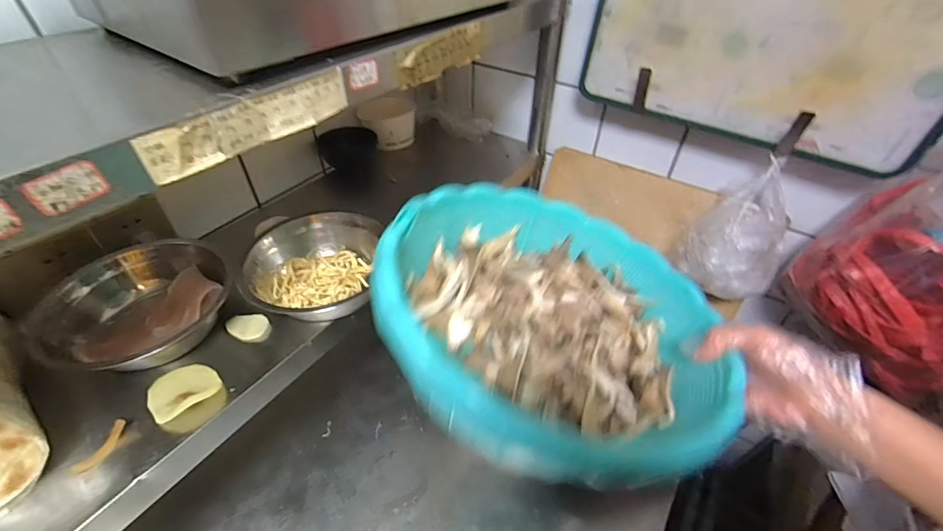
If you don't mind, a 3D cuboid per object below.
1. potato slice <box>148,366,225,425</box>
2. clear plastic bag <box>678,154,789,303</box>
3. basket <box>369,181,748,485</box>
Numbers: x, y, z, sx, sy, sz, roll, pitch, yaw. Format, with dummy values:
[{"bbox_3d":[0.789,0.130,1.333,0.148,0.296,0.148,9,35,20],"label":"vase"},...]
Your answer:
[{"bbox_3d":[-0.314,0.132,0.443,0.068,0.019,0.064,1,44,-1],"label":"potato slice"},{"bbox_3d":[0.447,-0.056,0.679,0.141,0.201,0.098,26,48,23],"label":"clear plastic bag"},{"bbox_3d":[0.074,0.026,0.378,0.280,0.129,0.291,-1,44,-3],"label":"basket"}]

